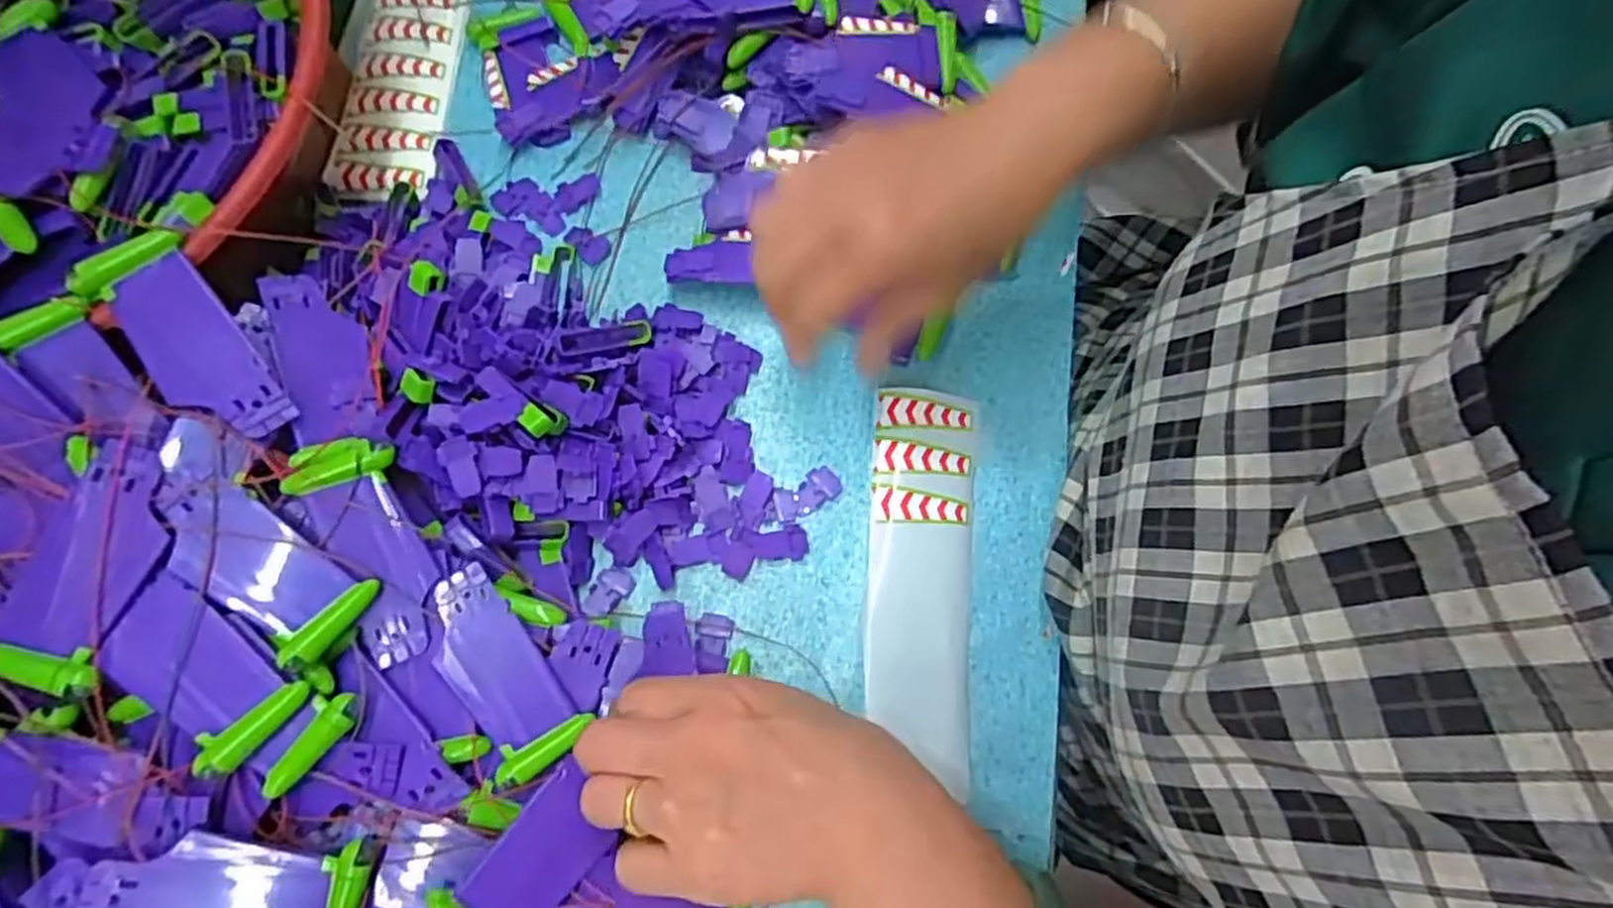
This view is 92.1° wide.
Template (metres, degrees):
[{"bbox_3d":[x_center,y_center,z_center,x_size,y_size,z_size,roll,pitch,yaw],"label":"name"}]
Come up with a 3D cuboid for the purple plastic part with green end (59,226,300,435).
[{"bbox_3d":[-0.251,-0.045,0.317,0.039,0.008,0.087,-38,99,-9],"label":"purple plastic part with green end"}]

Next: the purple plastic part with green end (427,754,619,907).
[{"bbox_3d":[-0.107,0.162,0.304,0.041,0.009,0.069,48,50,-2],"label":"purple plastic part with green end"}]

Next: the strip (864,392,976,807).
[{"bbox_3d":[0.055,0.055,0.375,0.052,0.009,0.181,7,73,-5],"label":"strip"}]

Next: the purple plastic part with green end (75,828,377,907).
[{"bbox_3d":[-0.215,0.163,0.289,0.091,0.011,0.038,10,75,-15],"label":"purple plastic part with green end"}]

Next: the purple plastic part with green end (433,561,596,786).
[{"bbox_3d":[-0.133,0.093,0.333,0.037,0.016,0.087,-38,78,-9],"label":"purple plastic part with green end"}]

